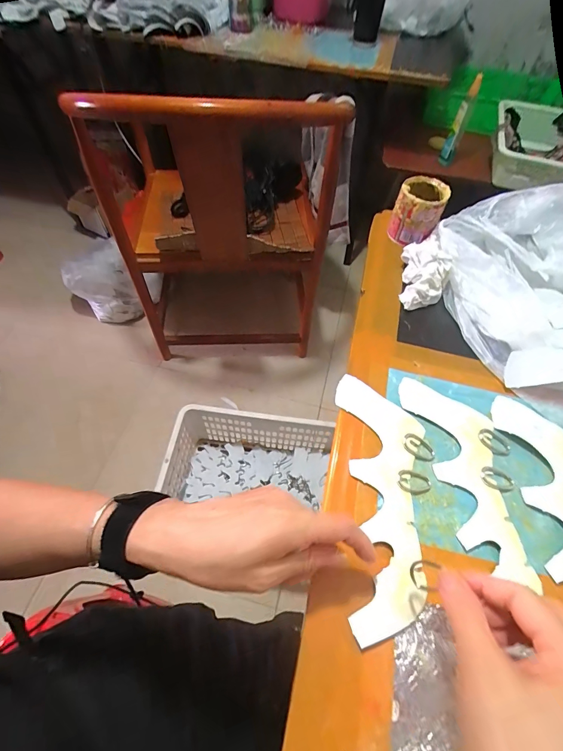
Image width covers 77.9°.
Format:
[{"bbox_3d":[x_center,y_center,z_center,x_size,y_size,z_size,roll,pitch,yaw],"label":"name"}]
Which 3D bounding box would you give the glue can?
[{"bbox_3d":[0.198,-0.239,0.505,0.063,0.068,0.069,23,59,12],"label":"glue can"}]

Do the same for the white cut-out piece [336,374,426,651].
[{"bbox_3d":[0.095,0.103,0.316,0.078,0.008,0.222,4,56,0],"label":"white cut-out piece"}]

